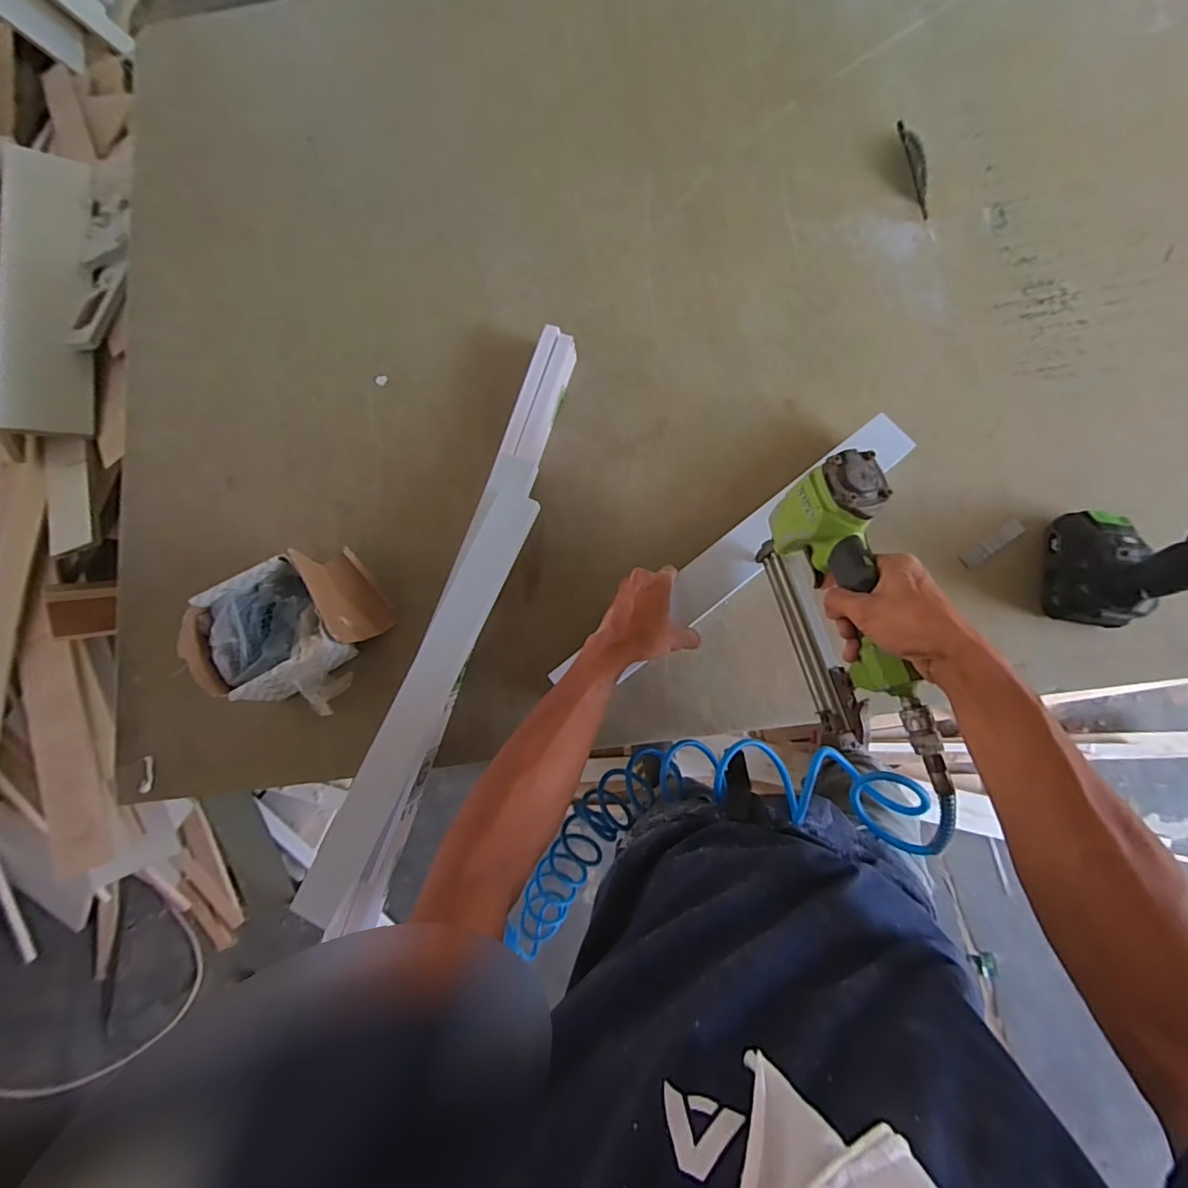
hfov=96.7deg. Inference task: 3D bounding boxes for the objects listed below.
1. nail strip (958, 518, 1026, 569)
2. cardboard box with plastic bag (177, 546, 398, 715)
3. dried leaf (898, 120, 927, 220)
[{"bbox_3d":[0.470,-0.059,0.624,0.081,0.004,0.020,-35,81,0],"label":"nail strip"},{"bbox_3d":[-0.359,0.052,0.638,0.204,0.094,0.168,-34,81,0],"label":"cardboard box with plastic bag"},{"bbox_3d":[0.435,-0.577,0.710,0.019,0.007,0.153,-9,82,4],"label":"dried leaf"}]

